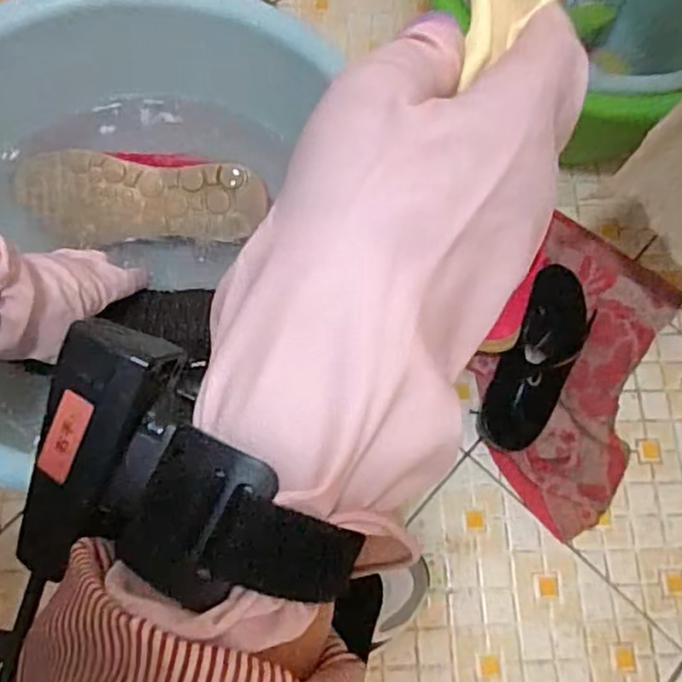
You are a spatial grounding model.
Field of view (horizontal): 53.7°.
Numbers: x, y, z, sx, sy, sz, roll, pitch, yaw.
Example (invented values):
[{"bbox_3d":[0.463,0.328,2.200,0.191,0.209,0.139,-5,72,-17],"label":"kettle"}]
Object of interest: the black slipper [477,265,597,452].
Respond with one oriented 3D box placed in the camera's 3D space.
[{"bbox_3d":[0.218,0.015,0.737,0.073,0.041,0.225,27,71,7],"label":"black slipper"}]

